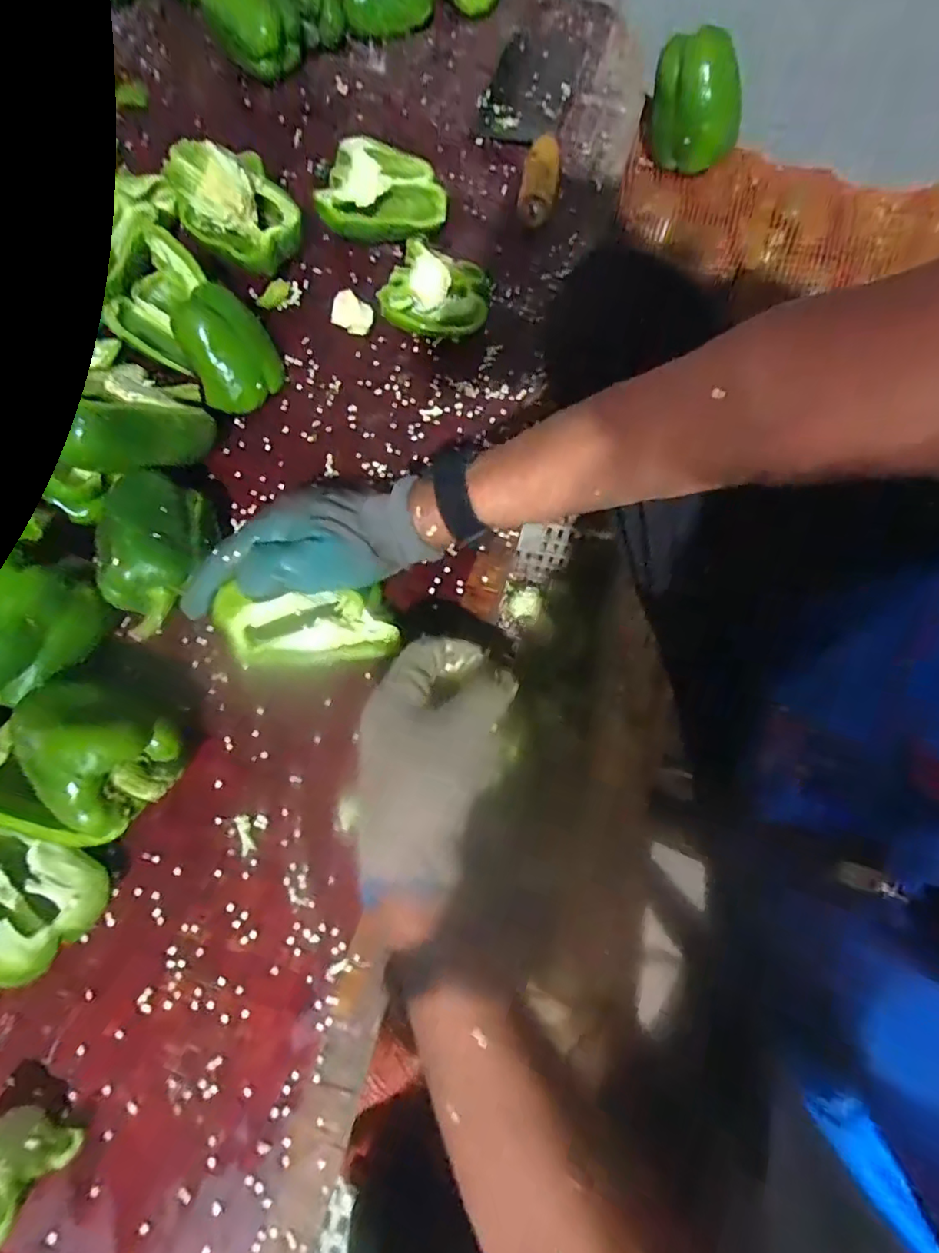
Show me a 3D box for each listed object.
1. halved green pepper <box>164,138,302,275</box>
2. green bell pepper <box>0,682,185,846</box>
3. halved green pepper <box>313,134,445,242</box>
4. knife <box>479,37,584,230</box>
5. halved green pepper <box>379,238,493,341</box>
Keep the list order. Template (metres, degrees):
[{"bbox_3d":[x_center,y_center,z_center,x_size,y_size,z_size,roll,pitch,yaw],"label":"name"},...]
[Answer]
[{"bbox_3d":[-0.193,-0.347,0.476,0.084,0.070,0.098,-35,77,-9],"label":"halved green pepper"},{"bbox_3d":[-0.241,0.086,0.353,0.110,0.071,0.092,26,76,7],"label":"green bell pepper"},{"bbox_3d":[-0.071,-0.370,0.490,0.104,0.047,0.077,10,75,3],"label":"halved green pepper"},{"bbox_3d":[0.051,-0.468,0.527,0.080,0.033,0.218,9,75,3],"label":"knife"},{"bbox_3d":[-0.026,-0.275,0.467,0.083,0.044,0.064,12,75,4],"label":"halved green pepper"}]

